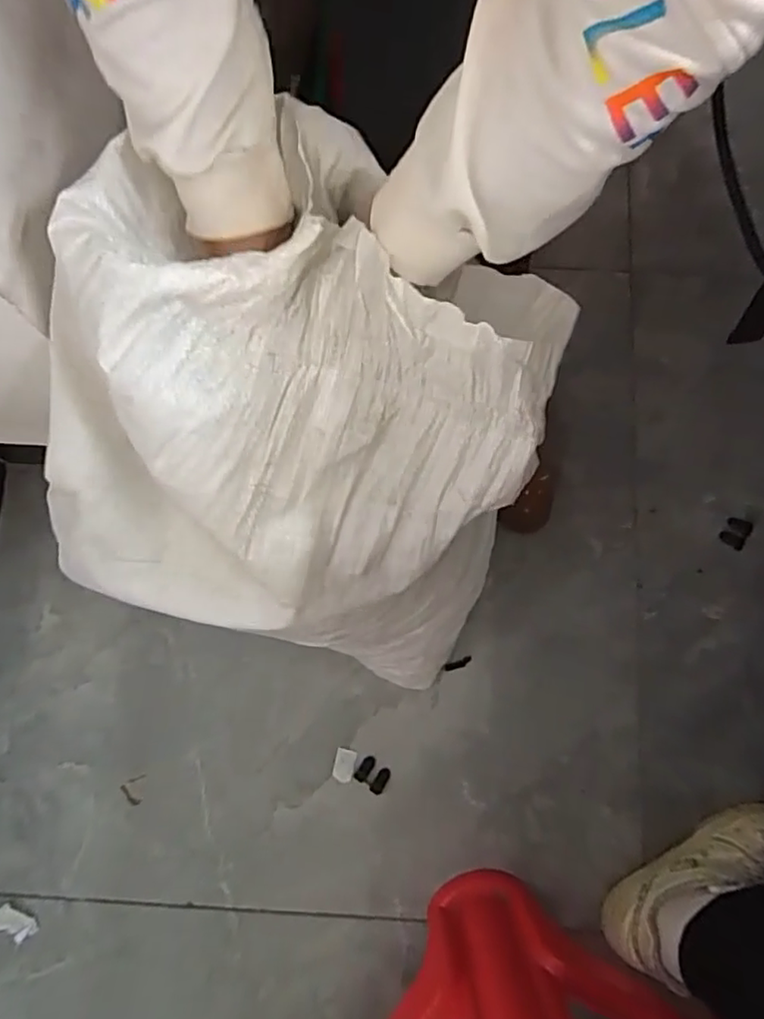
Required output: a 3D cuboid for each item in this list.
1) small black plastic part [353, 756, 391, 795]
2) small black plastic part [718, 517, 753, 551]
[{"bbox_3d":[-0.011,0.304,0.690,0.037,0.004,0.031,31,81,6],"label":"small black plastic part"},{"bbox_3d":[0.431,0.028,0.733,0.031,0.006,0.038,31,81,6],"label":"small black plastic part"}]

